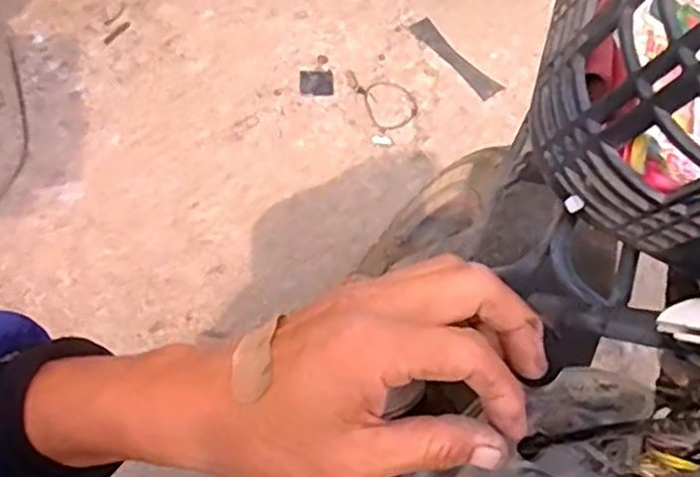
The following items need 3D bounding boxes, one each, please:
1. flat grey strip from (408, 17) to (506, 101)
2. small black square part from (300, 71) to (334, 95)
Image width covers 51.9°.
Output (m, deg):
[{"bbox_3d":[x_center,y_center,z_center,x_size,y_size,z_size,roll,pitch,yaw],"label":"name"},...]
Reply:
[{"bbox_3d":[0.159,-0.274,1.089,0.035,0.004,0.176,-38,68,-9],"label":"flat grey strip"},{"bbox_3d":[-0.049,-0.231,1.060,0.047,0.005,0.041,-2,66,-4],"label":"small black square part"}]

